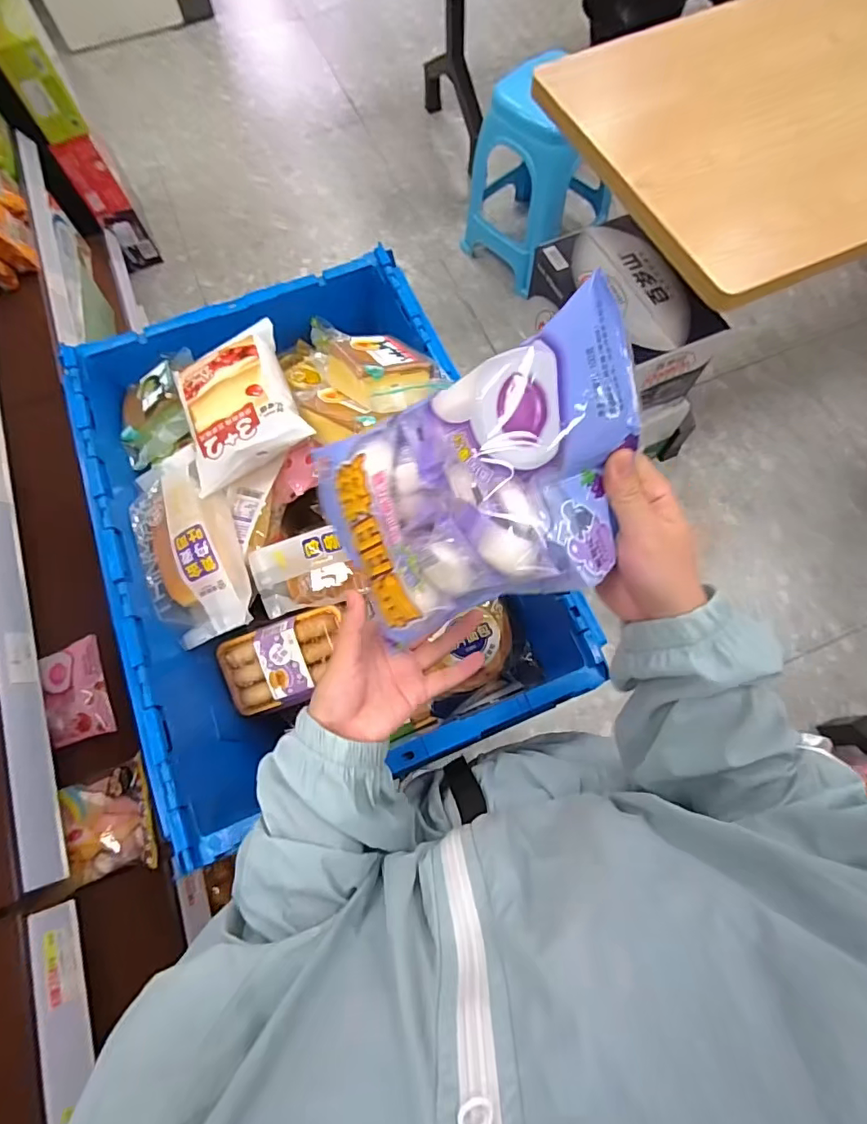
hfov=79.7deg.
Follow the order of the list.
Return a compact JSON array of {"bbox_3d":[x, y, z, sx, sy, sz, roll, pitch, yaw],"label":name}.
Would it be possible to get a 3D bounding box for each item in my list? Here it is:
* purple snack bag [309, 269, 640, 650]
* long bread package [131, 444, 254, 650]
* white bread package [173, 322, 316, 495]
[{"bbox_3d":[0.022,-0.038,0.293,0.195,0.054,0.133,-20,84,38],"label":"purple snack bag"},{"bbox_3d":[-0.267,-0.024,0.568,0.098,0.067,0.215,-19,71,-5],"label":"long bread package"},{"bbox_3d":[-0.217,-0.177,0.569,0.127,0.033,0.166,-24,71,-7],"label":"white bread package"}]

